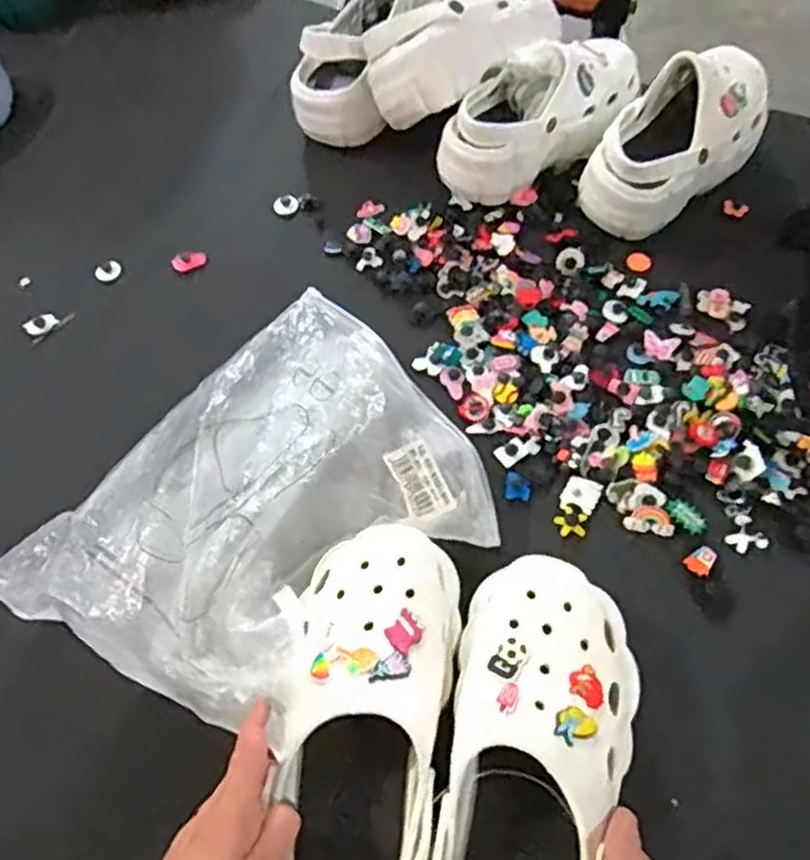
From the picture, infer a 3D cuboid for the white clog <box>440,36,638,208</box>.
[{"bbox_3d":[0.150,-0.334,0.757,0.245,0.115,0.099,-29,62,-13],"label":"white clog"}]

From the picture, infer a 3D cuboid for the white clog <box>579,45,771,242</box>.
[{"bbox_3d":[0.288,-0.301,0.737,0.103,0.107,0.245,38,69,23],"label":"white clog"}]

